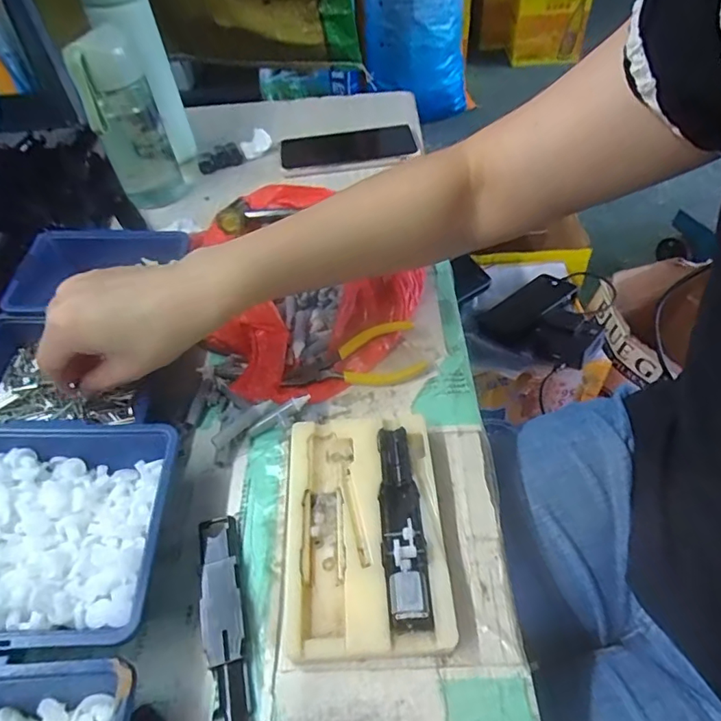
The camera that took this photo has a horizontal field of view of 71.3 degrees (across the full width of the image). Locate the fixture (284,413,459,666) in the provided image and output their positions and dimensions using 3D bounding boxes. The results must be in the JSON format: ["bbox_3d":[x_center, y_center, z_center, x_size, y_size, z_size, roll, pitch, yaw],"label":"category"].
[{"bbox_3d":[0.002,0.098,0.299,0.088,0.027,0.137,-5,50,1],"label":"fixture"}]

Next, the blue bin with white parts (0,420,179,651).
[{"bbox_3d":[-0.177,0.096,0.282,0.137,0.059,0.122,-6,50,0],"label":"blue bin with white parts"}]

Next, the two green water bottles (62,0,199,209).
[{"bbox_3d":[-0.233,-0.277,0.508,0.084,0.201,0.136,-18,51,-10],"label":"two green water bottles"}]

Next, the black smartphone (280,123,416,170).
[{"bbox_3d":[-0.010,-0.250,0.594,0.164,0.016,0.072,-12,50,-5],"label":"black smartphone"}]

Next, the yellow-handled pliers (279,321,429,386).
[{"bbox_3d":[-0.006,0.001,0.381,0.105,0.018,0.043,-15,50,-8],"label":"yellow-handled pliers"}]

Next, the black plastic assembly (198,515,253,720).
[{"bbox_3d":[-0.074,0.142,0.275,0.022,0.013,0.118,-15,50,-8],"label":"black plastic assembly"}]

